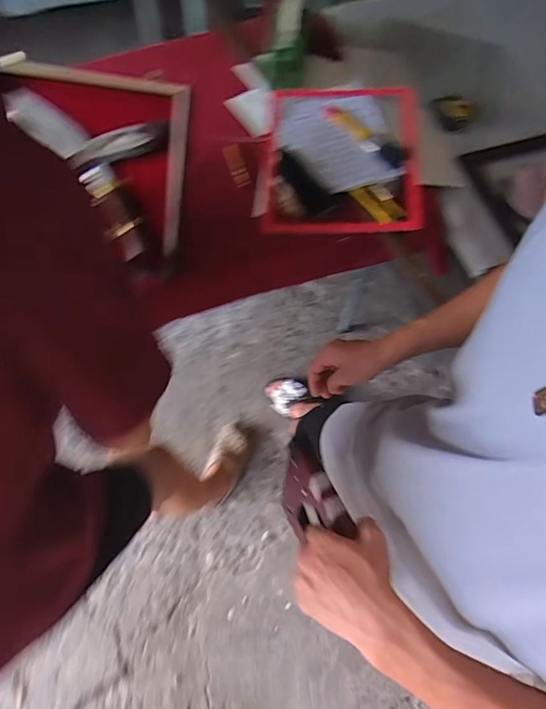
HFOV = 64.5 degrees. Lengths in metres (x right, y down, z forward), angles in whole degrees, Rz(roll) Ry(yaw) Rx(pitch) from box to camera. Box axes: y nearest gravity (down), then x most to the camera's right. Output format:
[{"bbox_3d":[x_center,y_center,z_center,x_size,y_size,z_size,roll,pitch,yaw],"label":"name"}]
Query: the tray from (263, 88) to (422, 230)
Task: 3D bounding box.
[{"bbox_3d":[0.124,-0.377,0.816,0.292,0.053,0.332,1,68,1],"label":"tray"}]

